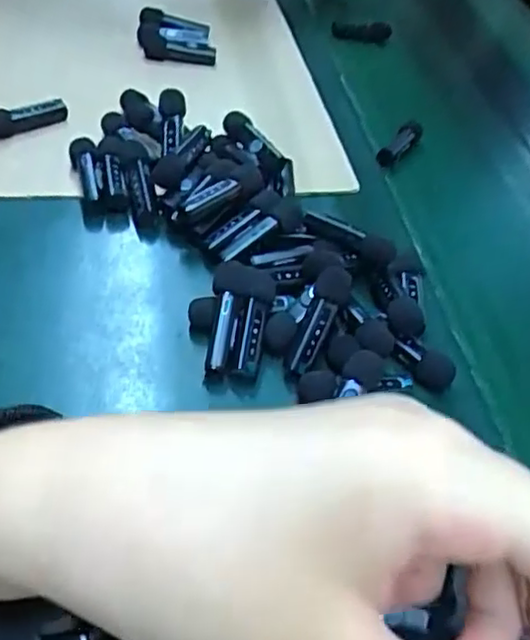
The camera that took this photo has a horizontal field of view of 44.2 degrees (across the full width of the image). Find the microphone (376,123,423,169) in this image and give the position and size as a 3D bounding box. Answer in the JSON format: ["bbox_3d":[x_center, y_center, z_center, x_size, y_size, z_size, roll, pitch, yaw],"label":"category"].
[{"bbox_3d":[0.115,-0.148,0.552,0.019,0.017,0.060,30,48,13],"label":"microphone"}]

